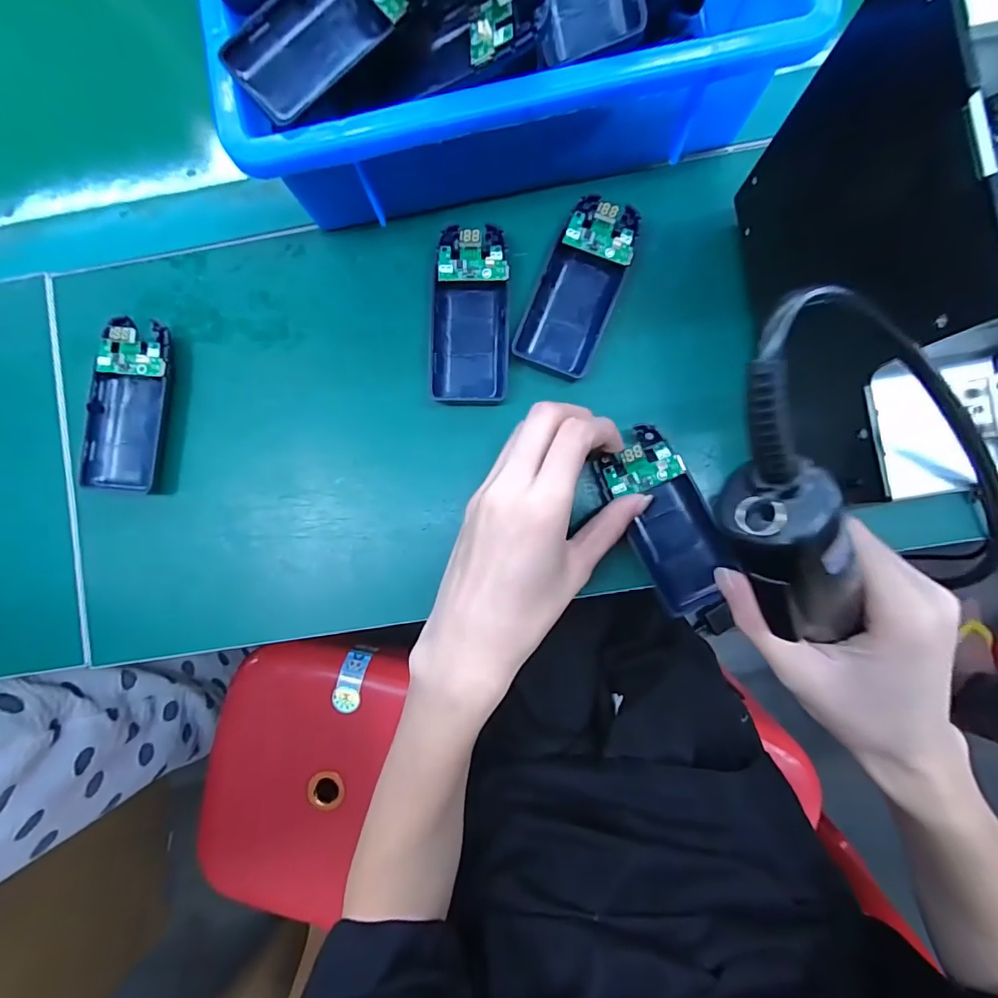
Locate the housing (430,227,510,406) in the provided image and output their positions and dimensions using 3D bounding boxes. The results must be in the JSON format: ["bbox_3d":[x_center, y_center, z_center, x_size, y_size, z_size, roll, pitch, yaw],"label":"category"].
[{"bbox_3d":[-0.017,-0.106,0.285,0.044,0.024,0.101,1,87,4],"label":"housing"}]

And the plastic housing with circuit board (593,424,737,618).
[{"bbox_3d":[0.092,0.012,0.271,0.045,0.017,0.101,-24,94,2],"label":"plastic housing with circuit board"}]

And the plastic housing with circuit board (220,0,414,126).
[{"bbox_3d":[-0.082,-0.218,0.230,0.088,0.023,0.039,-37,85,1],"label":"plastic housing with circuit board"}]

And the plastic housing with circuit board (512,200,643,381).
[{"bbox_3d":[0.047,-0.122,0.280,0.043,0.022,0.101,24,89,5],"label":"plastic housing with circuit board"}]

